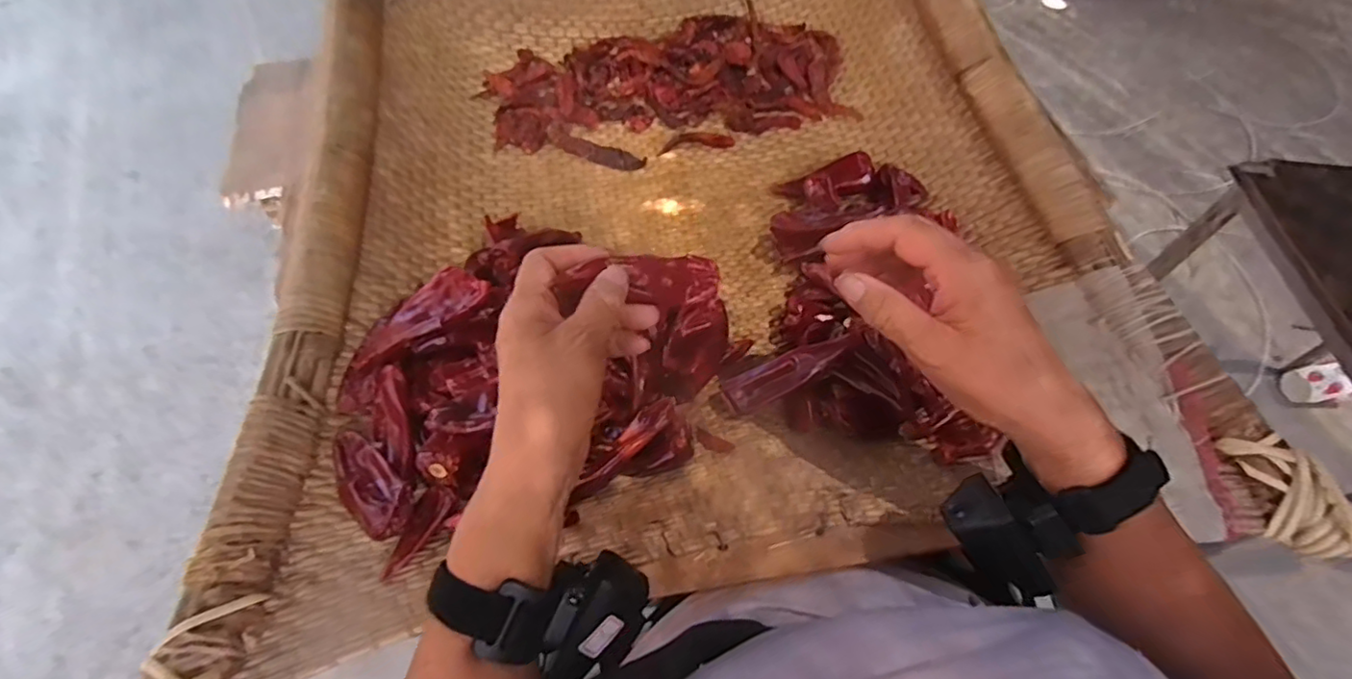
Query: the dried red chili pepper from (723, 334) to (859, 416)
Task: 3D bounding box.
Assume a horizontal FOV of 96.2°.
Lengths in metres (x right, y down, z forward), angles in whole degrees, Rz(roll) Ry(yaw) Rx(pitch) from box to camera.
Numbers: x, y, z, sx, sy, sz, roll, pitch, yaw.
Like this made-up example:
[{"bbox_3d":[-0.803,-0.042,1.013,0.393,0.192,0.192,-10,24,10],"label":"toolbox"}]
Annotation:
[{"bbox_3d":[0.081,0.021,0.426,0.098,0.013,0.025,-28,60,12],"label":"dried red chili pepper"}]

